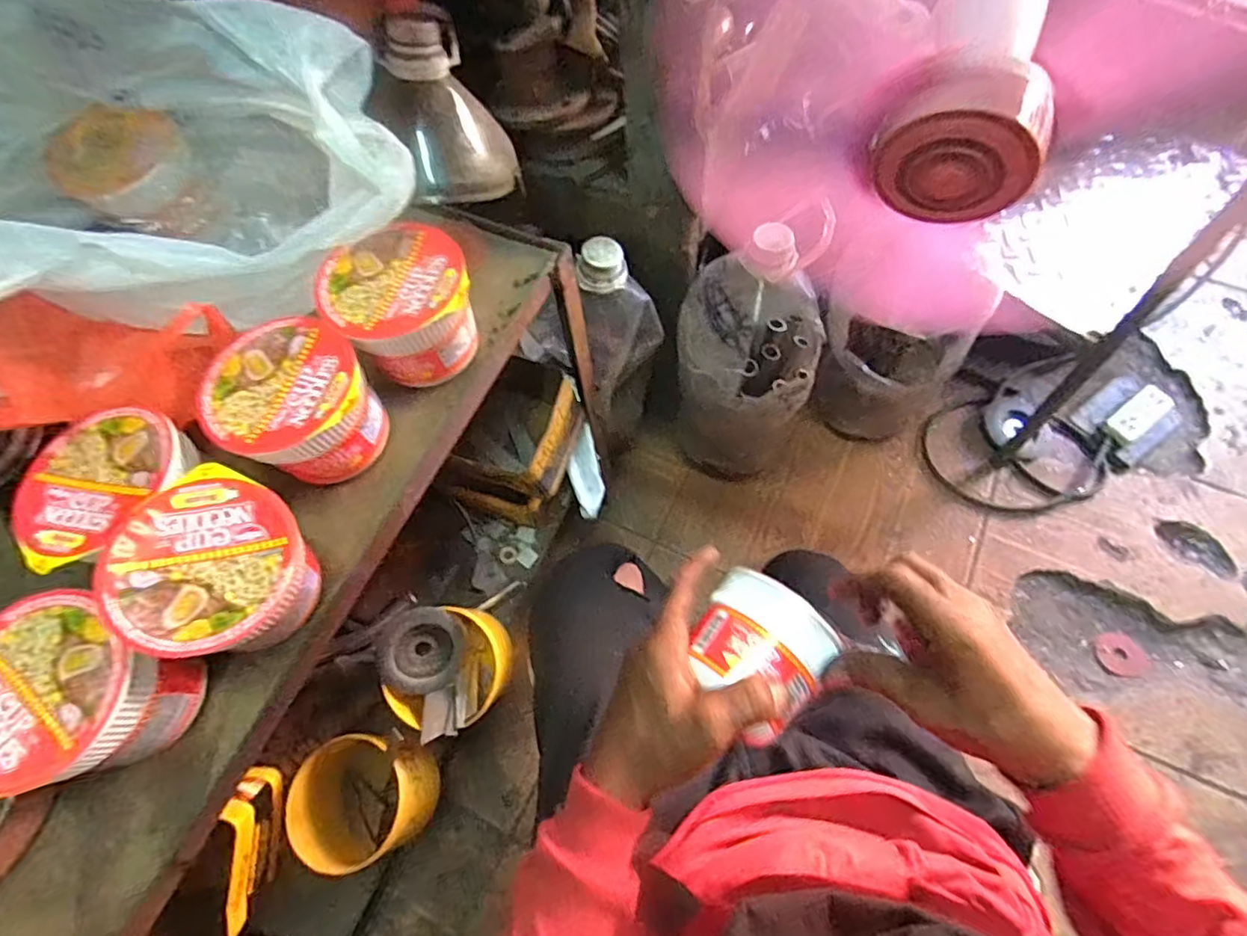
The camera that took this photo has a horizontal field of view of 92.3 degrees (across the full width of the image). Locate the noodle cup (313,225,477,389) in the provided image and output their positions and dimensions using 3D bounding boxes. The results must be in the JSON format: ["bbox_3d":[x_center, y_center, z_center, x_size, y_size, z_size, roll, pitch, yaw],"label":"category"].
[{"bbox_3d":[-0.143,-0.102,0.407,0.089,0.076,0.086,-1,65,3],"label":"noodle cup"}]

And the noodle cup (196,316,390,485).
[{"bbox_3d":[-0.201,-0.034,0.386,0.088,0.078,0.089,-1,65,3],"label":"noodle cup"}]

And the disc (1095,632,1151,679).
[{"bbox_3d":[0.604,0.226,0.725,0.051,0.013,0.053,-1,65,3],"label":"disc"}]

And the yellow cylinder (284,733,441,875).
[{"bbox_3d":[-0.246,0.313,0.571,0.118,0.070,0.113,-16,65,-4],"label":"yellow cylinder"}]

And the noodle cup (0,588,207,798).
[{"bbox_3d":[-0.285,0.123,0.326,0.088,0.083,0.090,-1,65,3],"label":"noodle cup"}]

